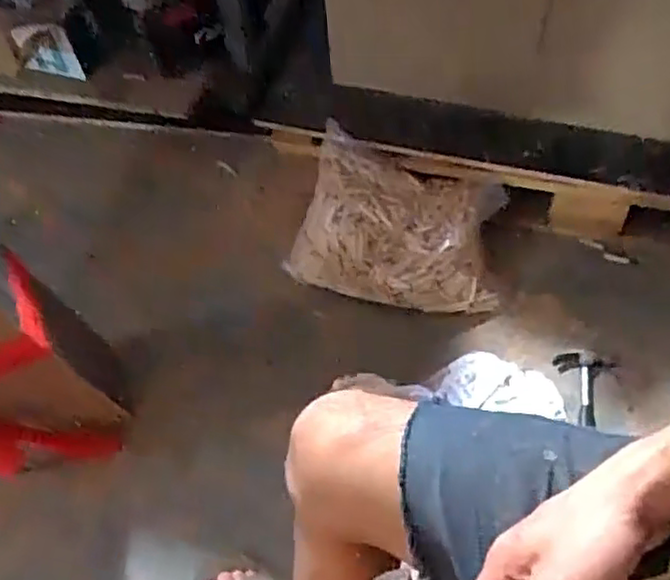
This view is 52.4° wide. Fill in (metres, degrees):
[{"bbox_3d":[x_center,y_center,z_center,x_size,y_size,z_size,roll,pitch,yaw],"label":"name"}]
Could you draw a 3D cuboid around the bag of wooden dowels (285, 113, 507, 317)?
[{"bbox_3d":[0.107,-0.102,1.140,0.346,0.145,0.220,15,58,15],"label":"bag of wooden dowels"}]

